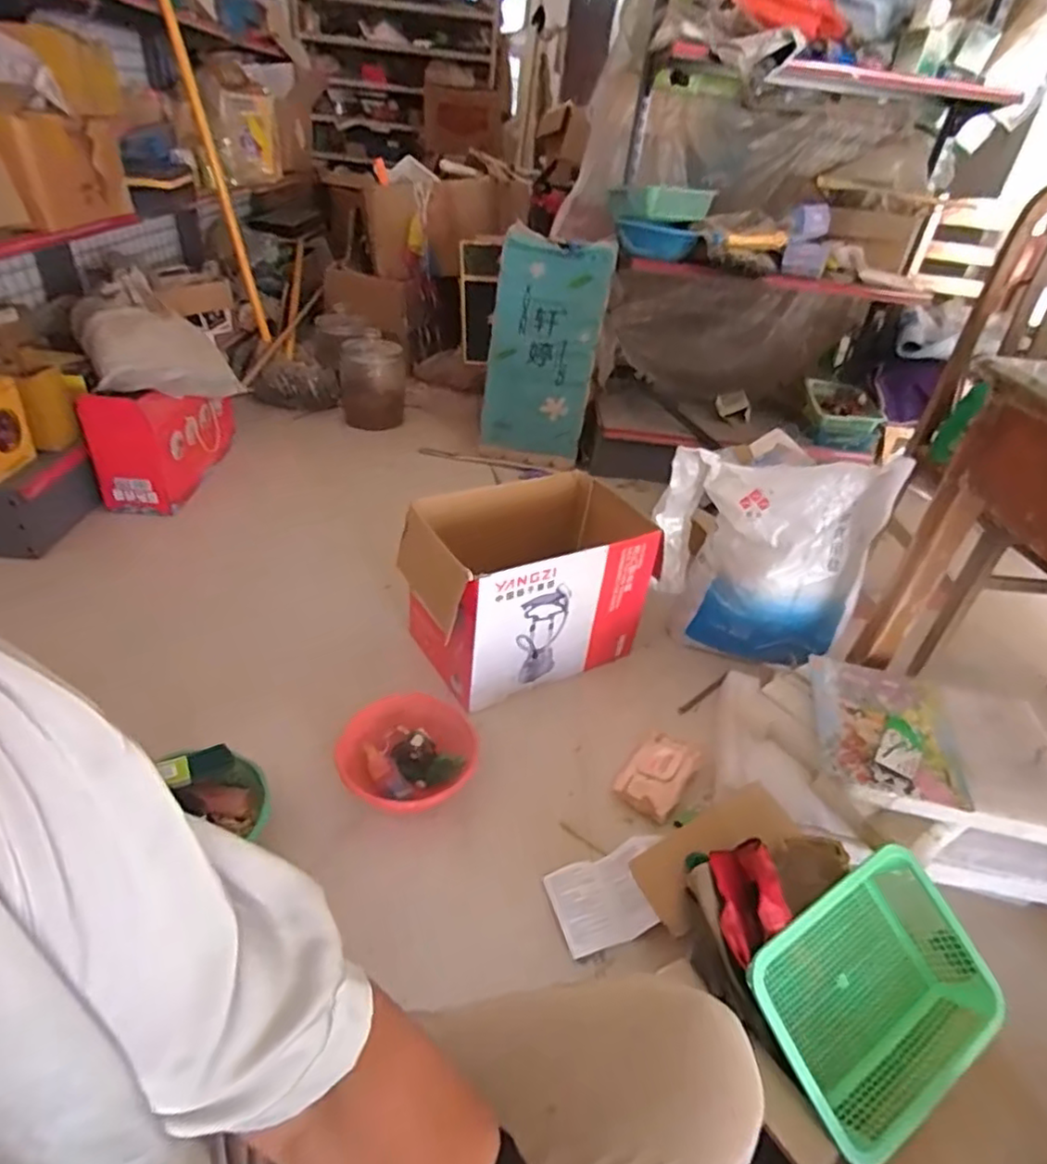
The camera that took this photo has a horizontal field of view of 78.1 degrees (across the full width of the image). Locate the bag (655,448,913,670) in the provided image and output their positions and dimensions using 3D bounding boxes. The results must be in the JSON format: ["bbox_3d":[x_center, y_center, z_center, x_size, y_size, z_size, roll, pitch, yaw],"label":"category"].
[{"bbox_3d":[0.489,-0.050,1.345,0.421,0.458,0.158,15,36,11],"label":"bag"}]

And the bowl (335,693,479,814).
[{"bbox_3d":[-0.194,0.309,1.129,0.220,0.088,0.221,5,35,-3],"label":"bowl"}]

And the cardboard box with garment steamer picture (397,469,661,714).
[{"bbox_3d":[0.006,0.006,1.364,0.488,0.346,0.318,-12,39,-25],"label":"cardboard box with garment steamer picture"}]

